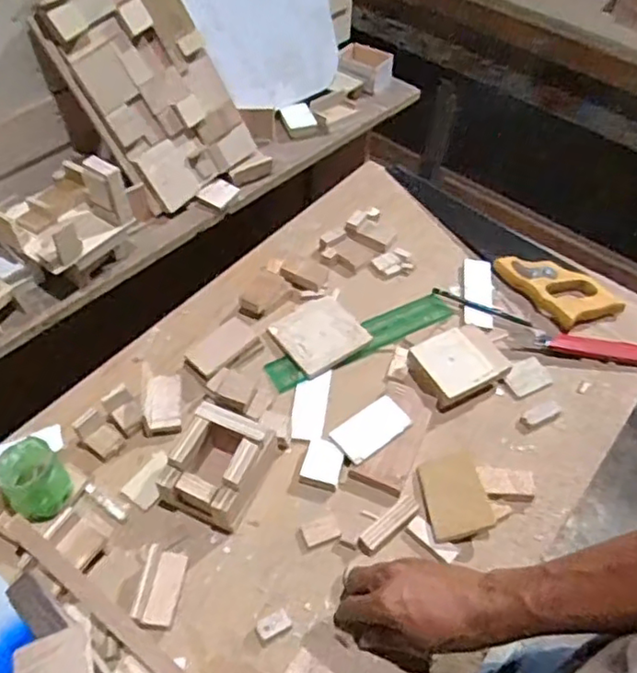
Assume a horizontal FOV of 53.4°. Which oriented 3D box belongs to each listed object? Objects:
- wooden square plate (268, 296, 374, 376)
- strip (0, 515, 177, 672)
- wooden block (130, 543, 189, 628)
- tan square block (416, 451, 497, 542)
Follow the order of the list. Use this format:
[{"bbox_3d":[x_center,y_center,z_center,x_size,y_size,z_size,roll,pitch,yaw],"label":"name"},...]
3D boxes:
[{"bbox_3d":[0.002,-0.012,0.783,0.098,0.008,0.102,-28,57,-22],"label":"wooden square plate"},{"bbox_3d":[-0.185,0.244,0.553,0.244,0.017,0.018,39,59,10],"label":"strip"},{"bbox_3d":[-0.144,0.226,0.578,0.031,0.030,0.066,8,52,5],"label":"wooden block"},{"bbox_3d":[0.138,0.161,0.651,0.065,0.015,0.086,-9,52,-9],"label":"tan square block"}]

